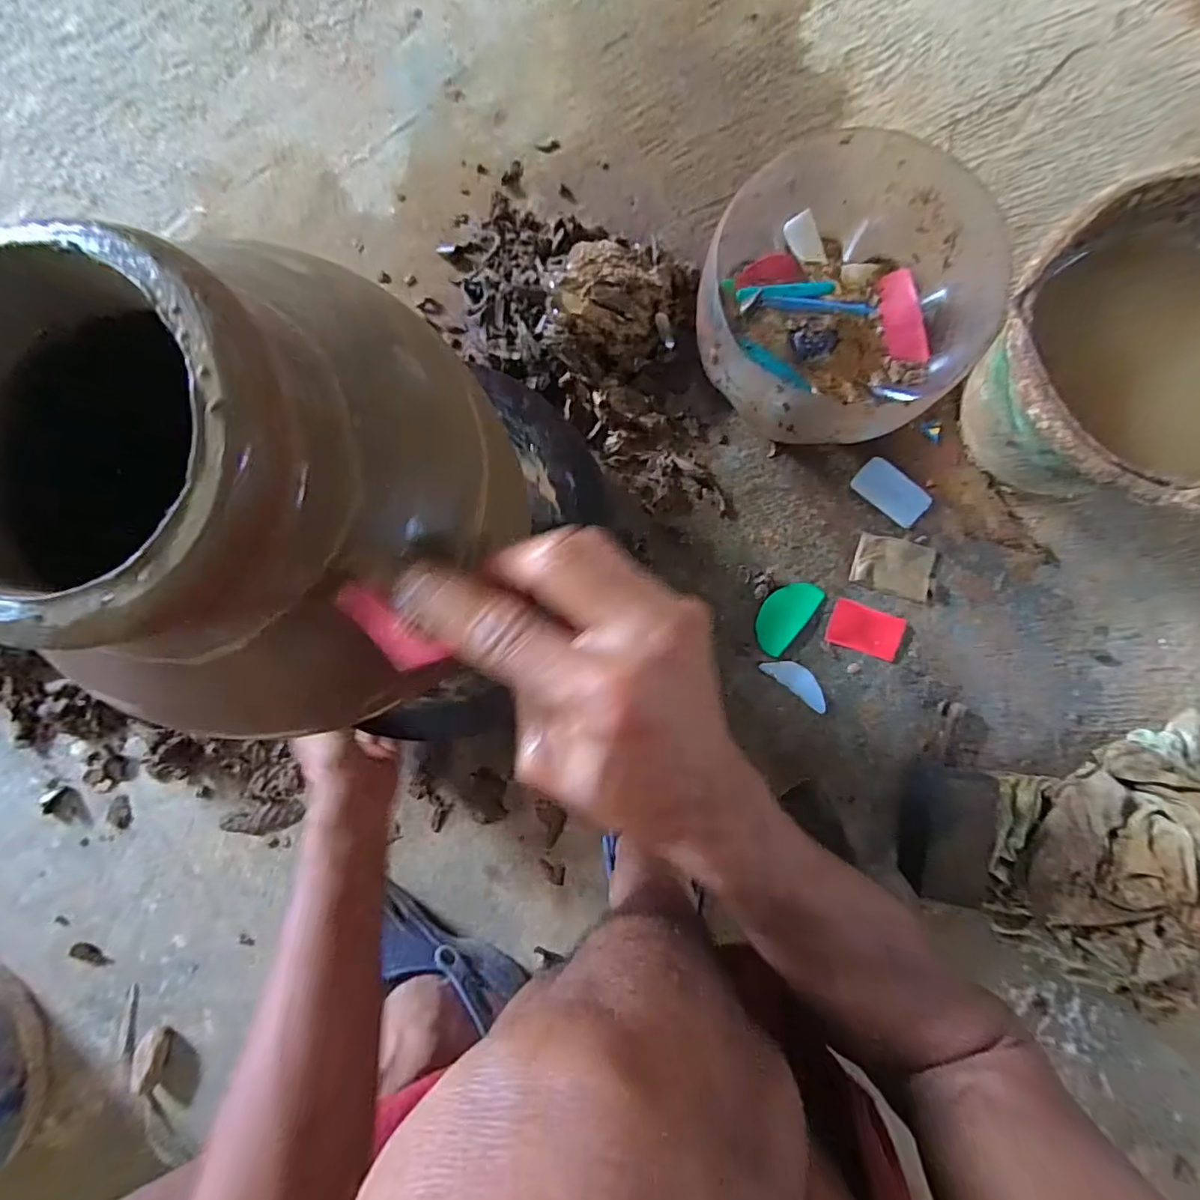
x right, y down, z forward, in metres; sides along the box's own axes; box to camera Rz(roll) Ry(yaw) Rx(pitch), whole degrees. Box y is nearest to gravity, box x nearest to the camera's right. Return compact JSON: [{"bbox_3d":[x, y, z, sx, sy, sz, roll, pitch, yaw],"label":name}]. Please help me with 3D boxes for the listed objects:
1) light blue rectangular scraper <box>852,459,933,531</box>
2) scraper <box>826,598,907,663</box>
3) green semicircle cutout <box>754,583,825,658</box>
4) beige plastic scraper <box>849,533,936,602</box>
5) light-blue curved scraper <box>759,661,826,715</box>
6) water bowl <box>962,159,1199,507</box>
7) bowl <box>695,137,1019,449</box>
[{"bbox_3d":[0.304,-0.113,0.562,0.076,0.004,0.042,41,95,7],"label":"light blue rectangular scraper"},{"bbox_3d":[0.278,0.031,0.561,0.075,0.008,0.047,17,90,2],"label":"scraper"},{"bbox_3d":[0.193,0.014,0.568,0.046,0.004,0.083,37,91,2],"label":"green semicircle cutout"},{"bbox_3d":[0.306,-0.035,0.560,0.078,0.004,0.056,15,90,2],"label":"beige plastic scraper"},{"bbox_3d":[0.207,0.084,0.565,0.076,0.005,0.028,37,91,2],"label":"light-blue curved scraper"},{"bbox_3d":[0.454,-0.196,0.482,0.269,0.184,0.245,0,89,2],"label":"water bowl"},{"bbox_3d":[0.218,-0.284,0.518,0.259,0.134,0.246,0,89,2],"label":"bowl"}]

